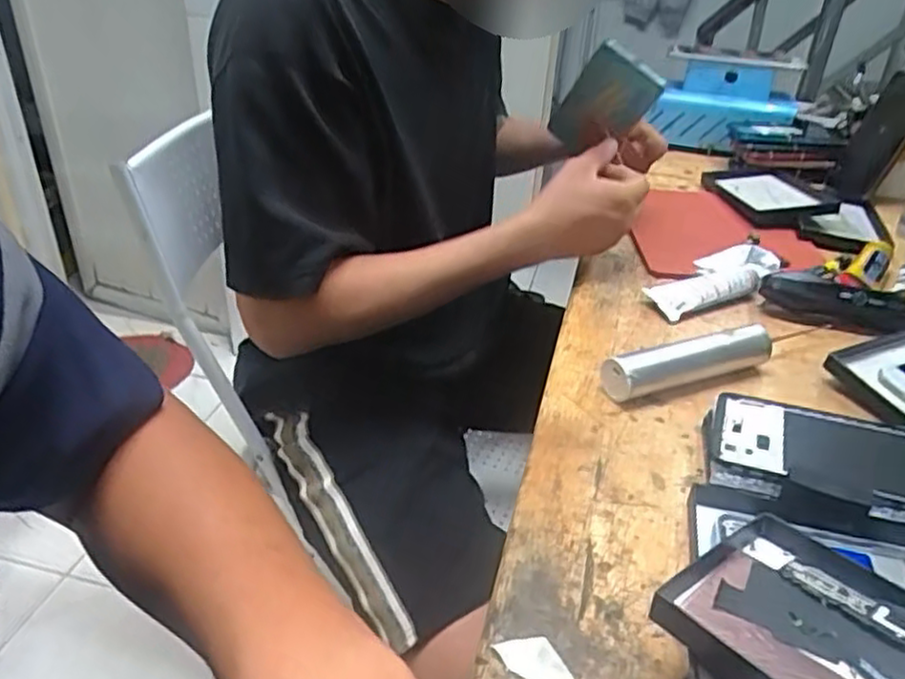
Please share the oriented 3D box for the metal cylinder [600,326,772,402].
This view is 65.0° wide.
[{"bbox_3d":[0.187,0.017,0.550,0.148,0.035,0.028,-8,34,-18],"label":"metal cylinder"}]

